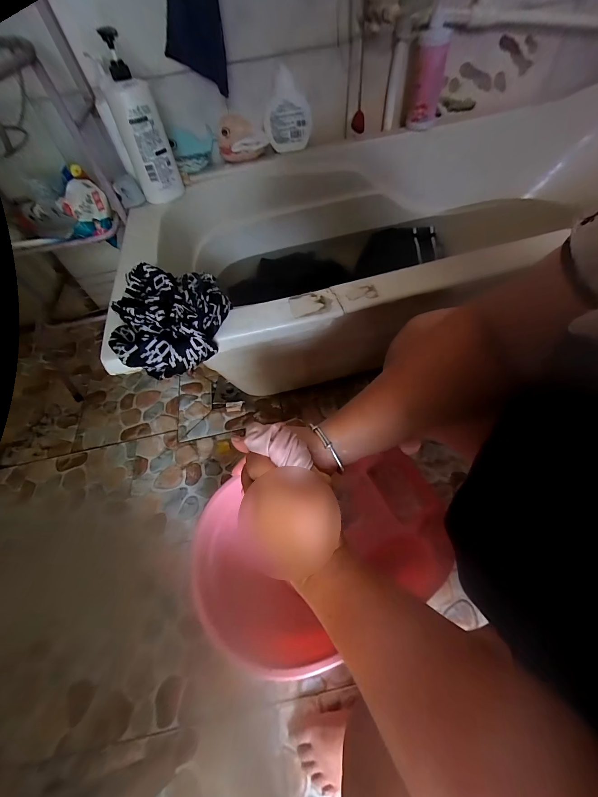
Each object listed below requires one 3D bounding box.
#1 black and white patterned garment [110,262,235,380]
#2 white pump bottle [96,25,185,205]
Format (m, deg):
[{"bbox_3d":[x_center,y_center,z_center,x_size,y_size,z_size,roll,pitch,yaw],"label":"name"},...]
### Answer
[{"bbox_3d":[-0.203,-0.124,0.480,0.153,0.101,0.142,1,57,7],"label":"black and white patterned garment"},{"bbox_3d":[-0.345,-0.589,0.687,0.096,0.278,0.060,-23,57,-9],"label":"white pump bottle"}]

